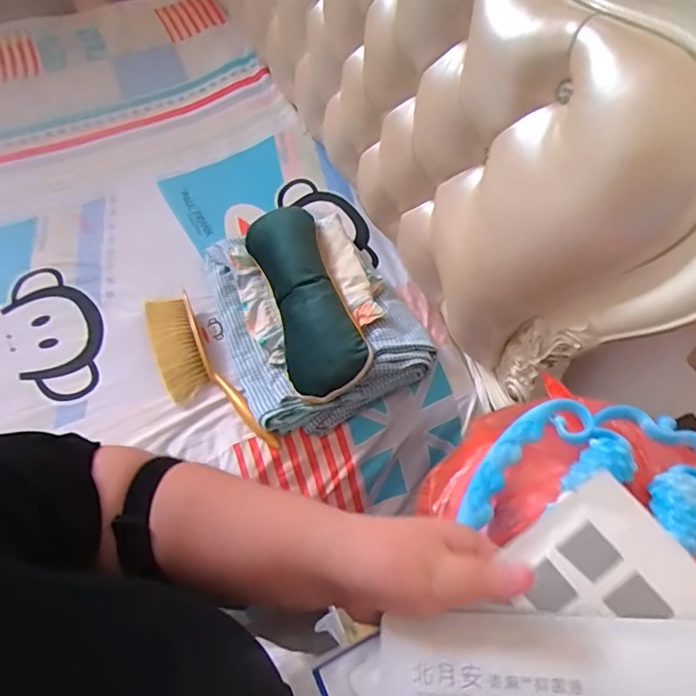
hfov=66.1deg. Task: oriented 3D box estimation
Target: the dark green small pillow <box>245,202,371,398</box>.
[{"bbox_3d":[-0.081,-0.105,0.939,0.125,0.046,0.417,-16,58,-10],"label":"dark green small pillow"}]

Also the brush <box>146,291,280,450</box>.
[{"bbox_3d":[-0.268,0.043,0.944,0.106,0.035,0.373,-29,61,-18],"label":"brush"}]

